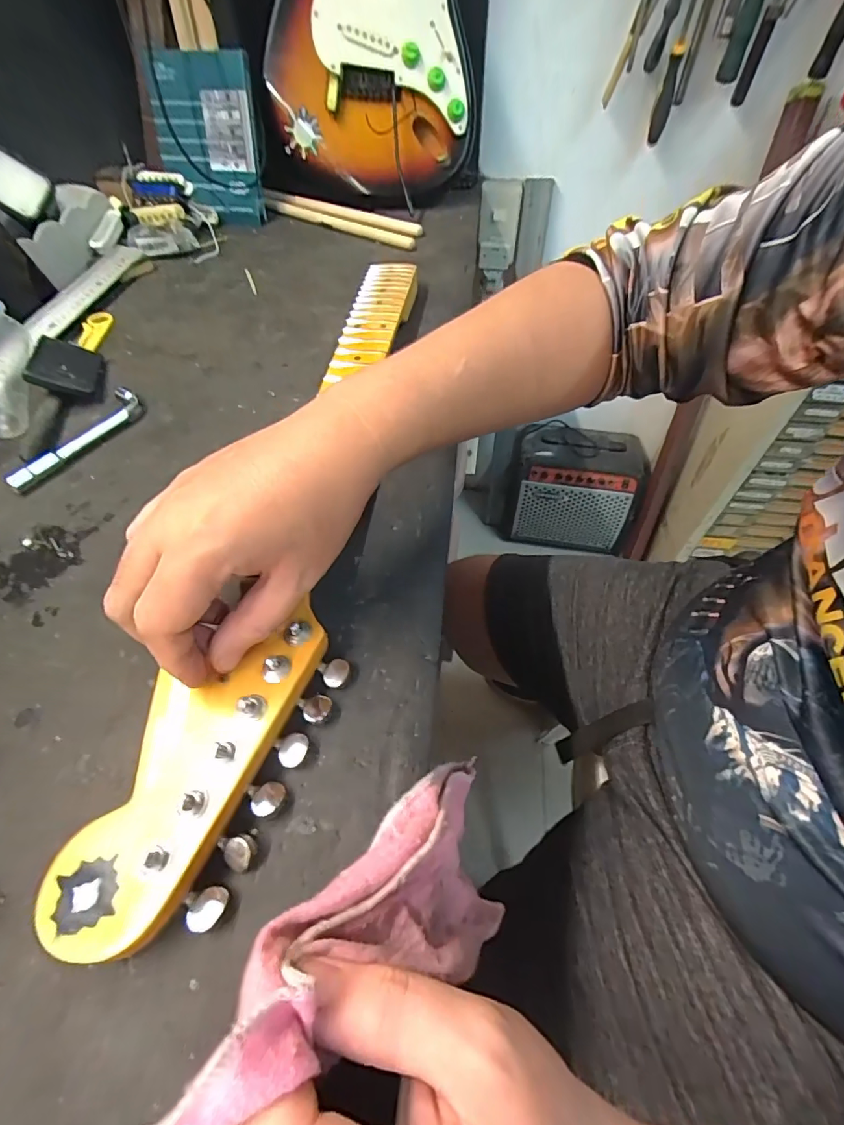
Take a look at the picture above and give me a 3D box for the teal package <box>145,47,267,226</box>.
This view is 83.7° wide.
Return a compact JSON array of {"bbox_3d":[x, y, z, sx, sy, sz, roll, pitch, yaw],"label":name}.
[{"bbox_3d":[-0.288,-0.572,0.646,0.129,0.173,0.072,-14,55,-12],"label":"teal package"}]

